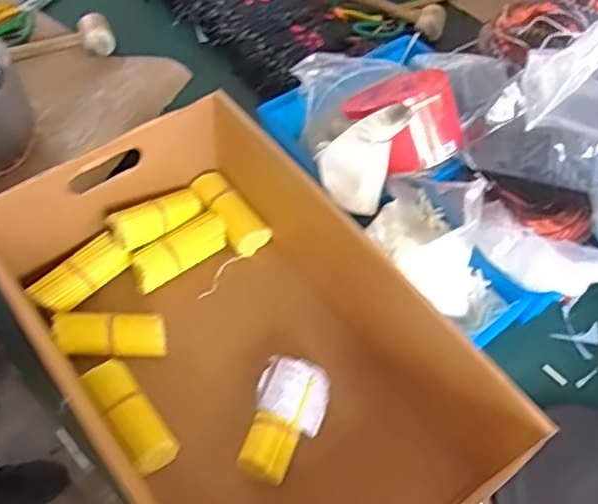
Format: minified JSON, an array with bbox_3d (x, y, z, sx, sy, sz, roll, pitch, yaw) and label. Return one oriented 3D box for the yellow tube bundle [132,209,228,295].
[{"bbox_3d":[-0.145,0.000,0.761,0.122,0.040,0.042,-32,65,-22],"label":"yellow tube bundle"}]

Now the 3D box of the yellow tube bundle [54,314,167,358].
[{"bbox_3d":[-0.209,0.095,0.695,0.120,0.041,0.047,-1,58,-5],"label":"yellow tube bundle"}]

